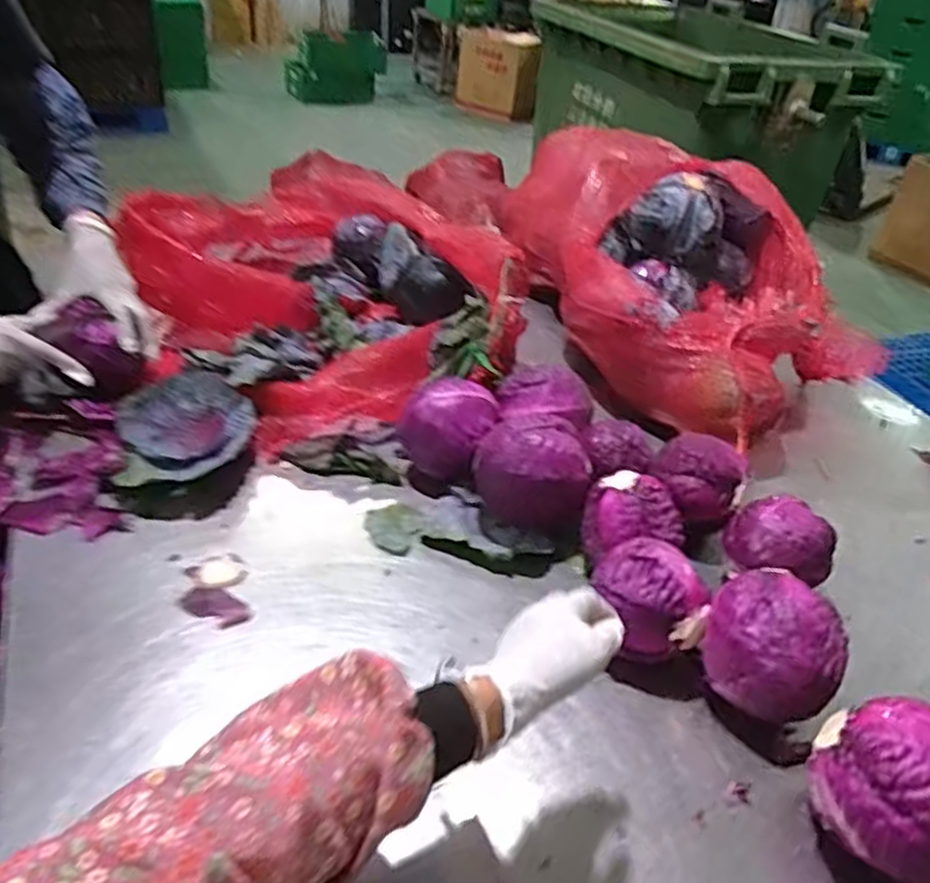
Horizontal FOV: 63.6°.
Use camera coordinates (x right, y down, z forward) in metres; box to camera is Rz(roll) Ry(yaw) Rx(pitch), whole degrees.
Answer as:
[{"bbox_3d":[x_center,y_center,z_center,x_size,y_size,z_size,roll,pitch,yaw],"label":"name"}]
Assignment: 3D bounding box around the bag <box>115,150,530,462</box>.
[{"bbox_3d":[-0.229,-0.245,1.177,0.510,0.210,0.634,-8,38,-20],"label":"bag"}]

